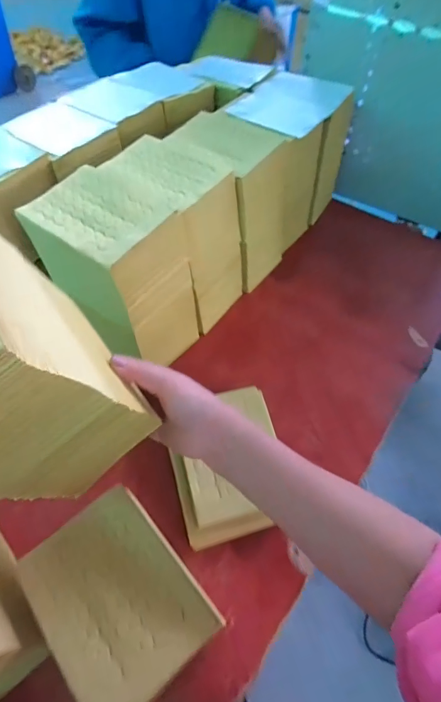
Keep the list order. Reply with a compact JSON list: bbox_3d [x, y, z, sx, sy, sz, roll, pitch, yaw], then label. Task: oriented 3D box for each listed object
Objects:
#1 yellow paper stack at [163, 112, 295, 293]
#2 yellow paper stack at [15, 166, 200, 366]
[{"bbox_3d":[0.018,-0.255,0.674,0.146,0.204,0.195,-37,65,-26],"label":"yellow paper stack"},{"bbox_3d":[-0.143,-0.100,0.553,0.177,0.210,0.139,37,60,21],"label":"yellow paper stack"}]

